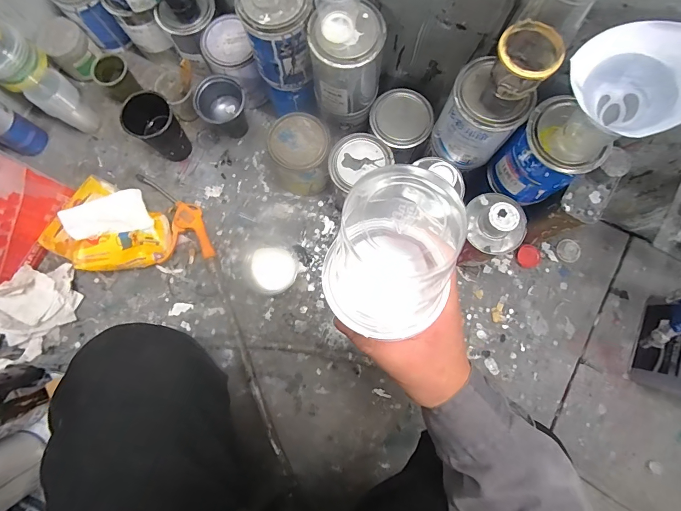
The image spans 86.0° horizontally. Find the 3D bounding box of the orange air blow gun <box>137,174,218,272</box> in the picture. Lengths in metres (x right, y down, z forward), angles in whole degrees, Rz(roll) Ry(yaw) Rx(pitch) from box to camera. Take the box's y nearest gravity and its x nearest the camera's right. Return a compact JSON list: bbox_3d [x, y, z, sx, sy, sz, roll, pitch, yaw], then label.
[{"bbox_3d":[-0.318,-0.066,0.712,0.102,0.030,0.226,-18,80,-3],"label":"orange air blow gun"}]

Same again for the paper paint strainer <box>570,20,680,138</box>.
[{"bbox_3d":[0.299,-0.180,0.369,0.120,0.093,0.092,40,82,7],"label":"paper paint strainer"}]

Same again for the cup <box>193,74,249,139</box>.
[{"bbox_3d":[-0.220,-0.279,0.706,0.084,0.115,0.083,0,80,0],"label":"cup"}]

